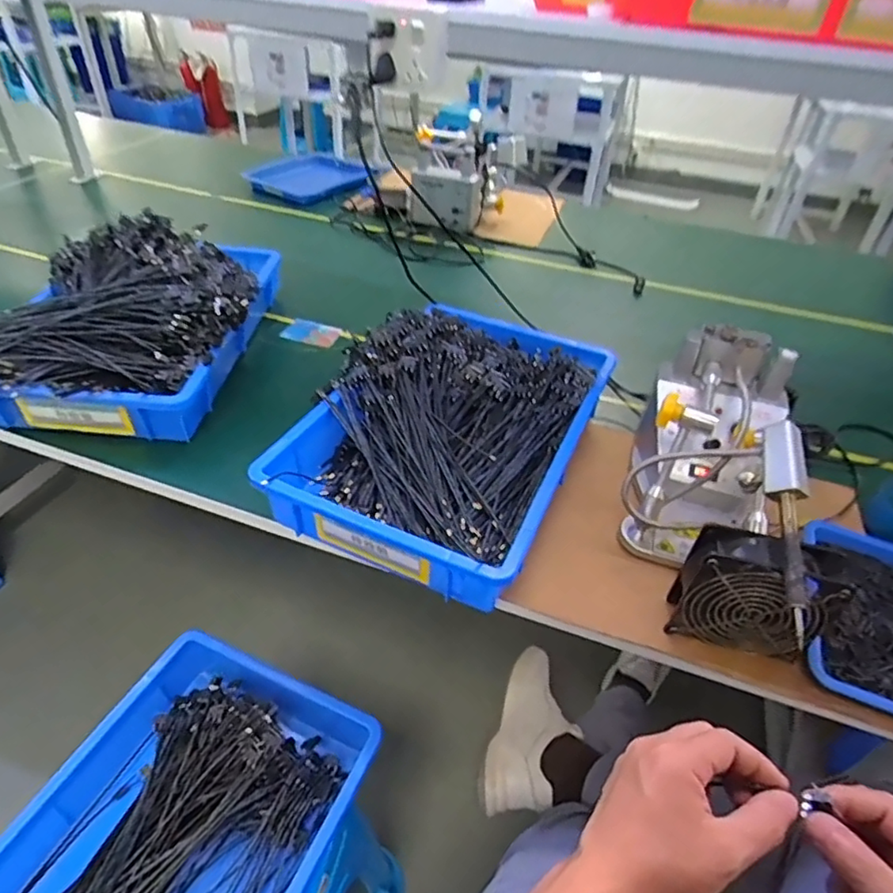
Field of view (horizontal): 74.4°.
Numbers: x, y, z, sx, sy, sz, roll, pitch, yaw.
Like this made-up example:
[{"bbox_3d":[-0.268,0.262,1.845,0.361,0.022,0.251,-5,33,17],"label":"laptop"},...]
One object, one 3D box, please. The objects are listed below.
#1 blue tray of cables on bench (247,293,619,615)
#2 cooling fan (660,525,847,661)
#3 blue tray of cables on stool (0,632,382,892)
[{"bbox_3d":[0.009,-0.035,0.715,0.296,0.096,0.432,19,42,16],"label":"blue tray of cables on bench"},{"bbox_3d":[0.268,0.131,0.522,0.109,0.118,0.049,17,42,14],"label":"cooling fan"},{"bbox_3d":[-0.305,0.440,0.607,0.313,0.083,0.440,19,43,16],"label":"blue tray of cables on stool"}]

